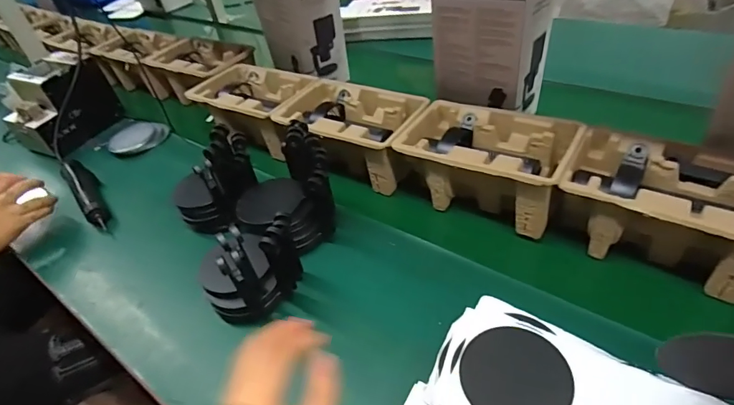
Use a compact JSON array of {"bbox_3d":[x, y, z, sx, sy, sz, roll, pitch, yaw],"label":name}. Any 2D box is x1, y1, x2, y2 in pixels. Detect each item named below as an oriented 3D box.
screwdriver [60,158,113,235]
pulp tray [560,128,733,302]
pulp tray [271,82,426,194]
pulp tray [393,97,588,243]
[{"bbox_3d":[-0.487,-0.014,0.759,0.048,0.038,0.221,-33,48,-27],"label":"screwdriver"},{"bbox_3d":[0.349,0.003,0.514,0.221,0.095,0.143,21,49,28],"label":"pulp tray"},{"bbox_3d":[-0.027,-0.118,0.723,0.232,0.099,0.144,18,47,25],"label":"pulp tray"},{"bbox_3d":[0.166,-0.057,0.618,0.218,0.098,0.143,21,49,27],"label":"pulp tray"}]

